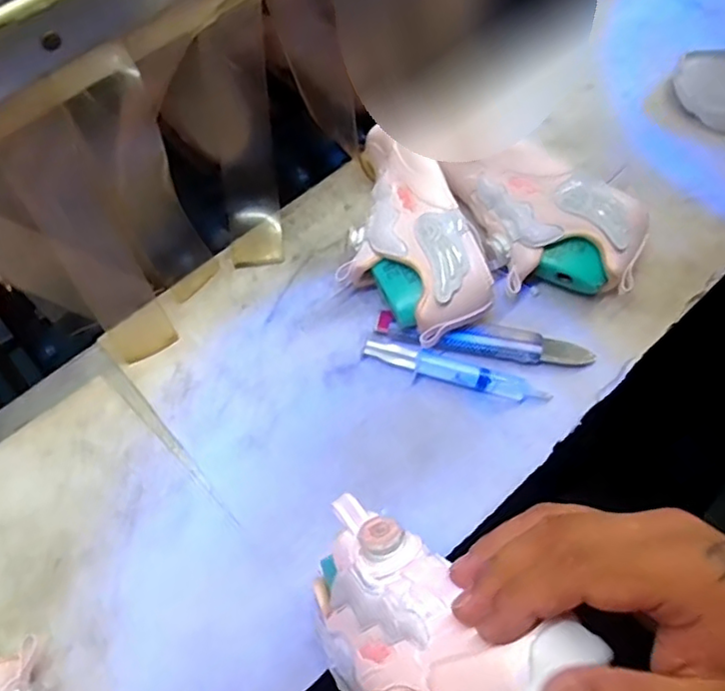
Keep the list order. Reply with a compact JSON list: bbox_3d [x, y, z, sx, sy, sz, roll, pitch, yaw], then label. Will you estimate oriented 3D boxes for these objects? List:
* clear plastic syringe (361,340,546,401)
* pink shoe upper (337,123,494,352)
[{"bbox_3d":[0.069,0.019,0.466,0.137,0.011,0.024,12,66,5],"label":"clear plastic syringe"},{"bbox_3d":[0.023,-0.085,0.483,0.089,0.069,0.179,-20,67,-10],"label":"pink shoe upper"}]

